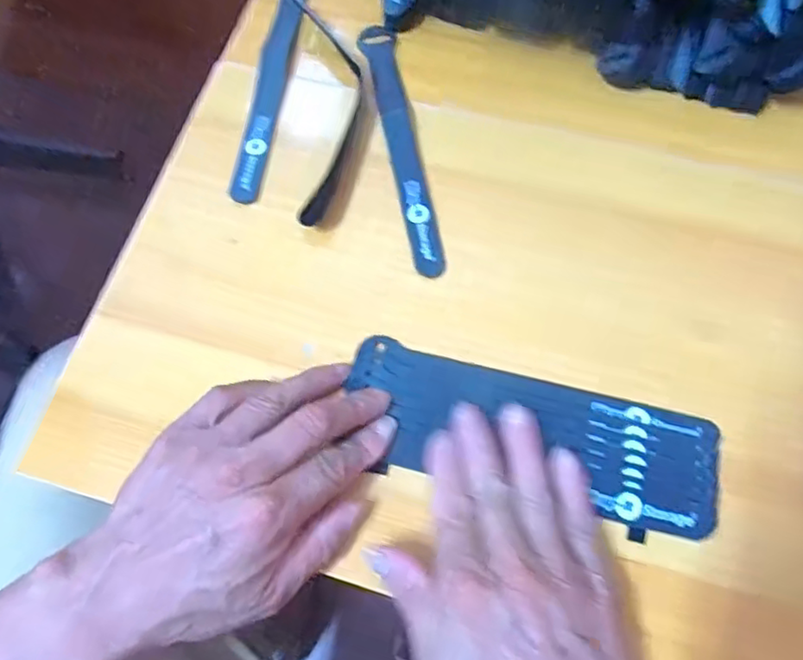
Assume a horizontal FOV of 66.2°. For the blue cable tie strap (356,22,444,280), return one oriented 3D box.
[{"bbox_3d":[-0.001,-0.124,0.406,0.024,0.006,0.195,-8,70,-7],"label":"blue cable tie strap"}]

